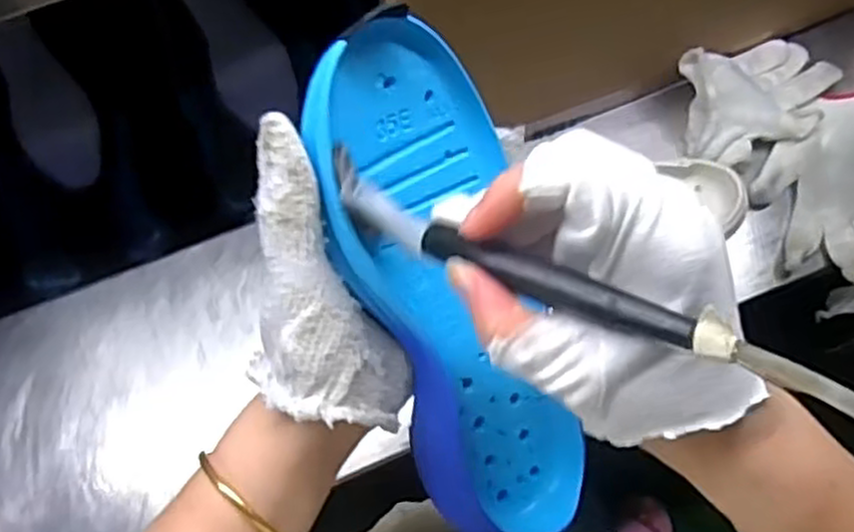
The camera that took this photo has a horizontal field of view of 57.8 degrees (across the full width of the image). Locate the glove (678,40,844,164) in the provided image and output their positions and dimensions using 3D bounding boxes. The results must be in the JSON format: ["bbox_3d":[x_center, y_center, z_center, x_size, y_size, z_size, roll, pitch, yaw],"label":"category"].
[{"bbox_3d":[0.303,-0.158,0.689,0.157,0.044,0.099,-22,73,-12],"label":"glove"}]

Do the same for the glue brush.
[{"bbox_3d":[0.020,-0.007,0.264,0.141,0.016,0.018,24,73,30],"label":"glue brush"}]

